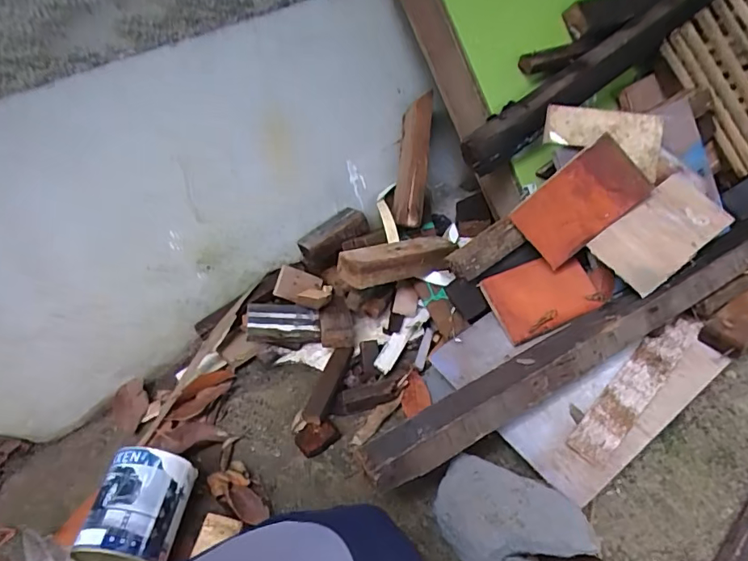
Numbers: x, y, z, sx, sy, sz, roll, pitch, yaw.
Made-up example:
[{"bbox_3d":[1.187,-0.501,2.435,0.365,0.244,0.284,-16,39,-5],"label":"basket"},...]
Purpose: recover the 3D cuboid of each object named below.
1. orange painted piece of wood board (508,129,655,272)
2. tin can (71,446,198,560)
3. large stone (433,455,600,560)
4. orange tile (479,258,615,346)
[{"bbox_3d":[0.320,-0.121,0.776,0.191,0.114,0.014,-39,7,3],"label":"orange painted piece of wood board"},{"bbox_3d":[-0.293,0.296,0.645,0.094,0.100,0.131,3,46,7],"label":"tin can"},{"bbox_3d":[0.170,0.309,0.631,0.186,0.078,0.108,16,49,19],"label":"large stone"},{"bbox_3d":[0.279,0.016,0.800,0.187,0.013,0.111,-22,73,-9],"label":"orange tile"}]

